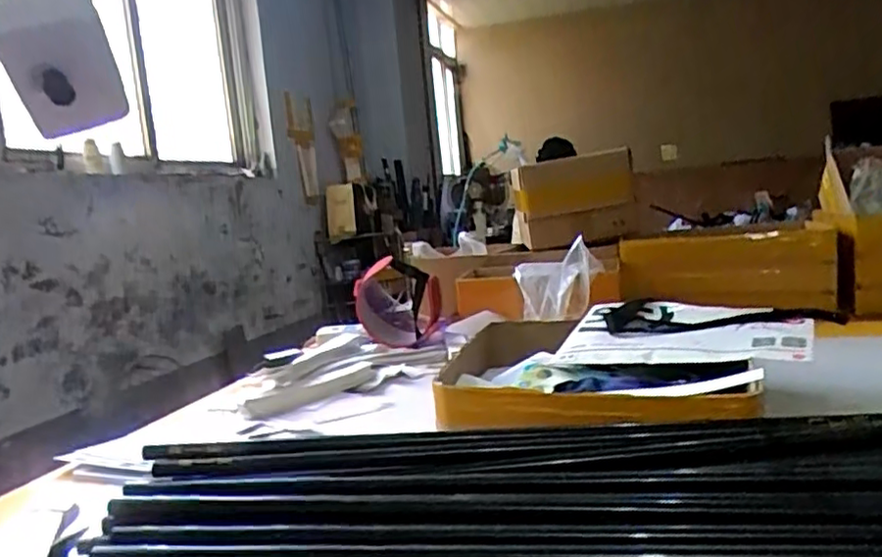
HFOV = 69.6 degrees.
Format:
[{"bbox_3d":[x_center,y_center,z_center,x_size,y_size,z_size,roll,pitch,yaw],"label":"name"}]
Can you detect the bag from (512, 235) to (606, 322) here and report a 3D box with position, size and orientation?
[{"bbox_3d":[0.222,0.008,1.203,0.163,0.123,0.144,-4,7,10],"label":"bag"}]

